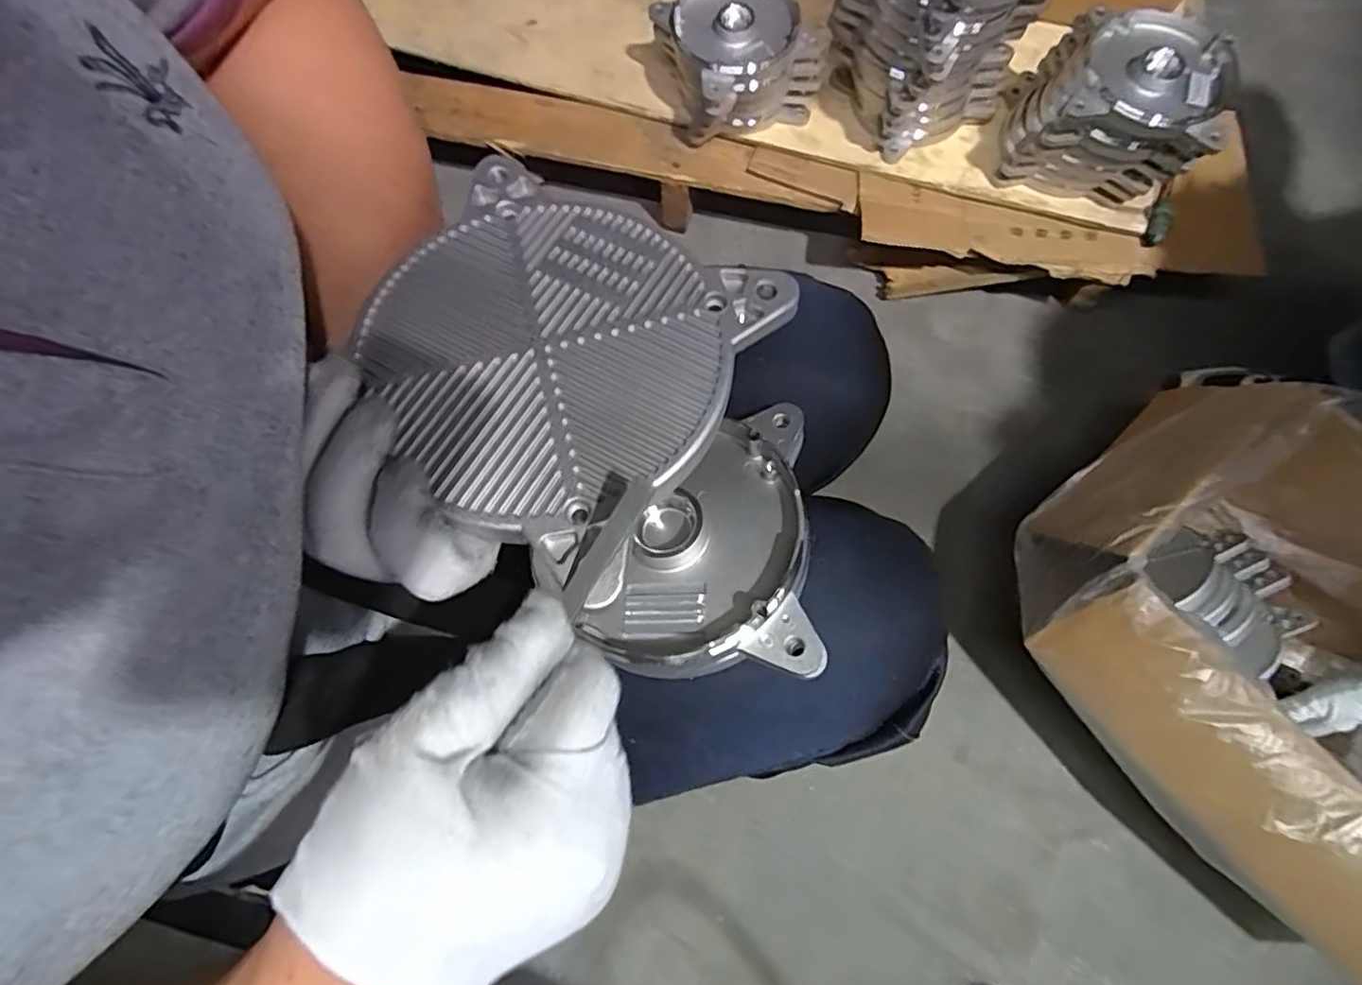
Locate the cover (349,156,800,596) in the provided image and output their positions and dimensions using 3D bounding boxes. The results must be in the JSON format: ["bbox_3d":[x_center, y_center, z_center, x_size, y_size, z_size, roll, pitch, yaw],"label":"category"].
[{"bbox_3d":[-0.050,-0.053,0.232,0.133,0.018,0.131,32,78,9],"label":"cover"}]

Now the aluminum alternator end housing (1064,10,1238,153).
[{"bbox_3d":[0.446,-0.389,0.589,0.141,0.031,0.135,19,76,6],"label":"aluminum alternator end housing"}]

